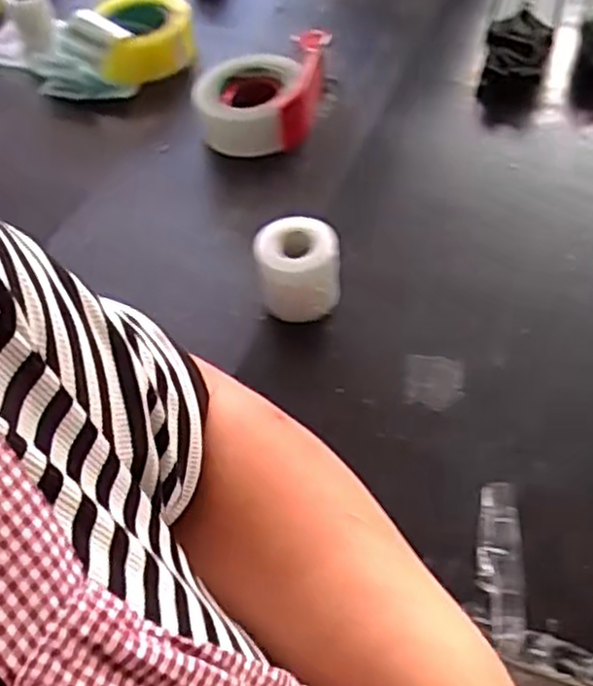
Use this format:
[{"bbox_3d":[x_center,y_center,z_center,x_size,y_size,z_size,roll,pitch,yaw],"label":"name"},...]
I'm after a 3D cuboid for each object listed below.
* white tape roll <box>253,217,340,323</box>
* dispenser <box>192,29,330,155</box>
[{"bbox_3d":[0.001,-0.060,0.635,0.067,0.066,0.065,2,53,6],"label":"white tape roll"},{"bbox_3d":[-0.038,-0.271,0.807,0.127,0.067,0.145,5,54,9],"label":"dispenser"}]

